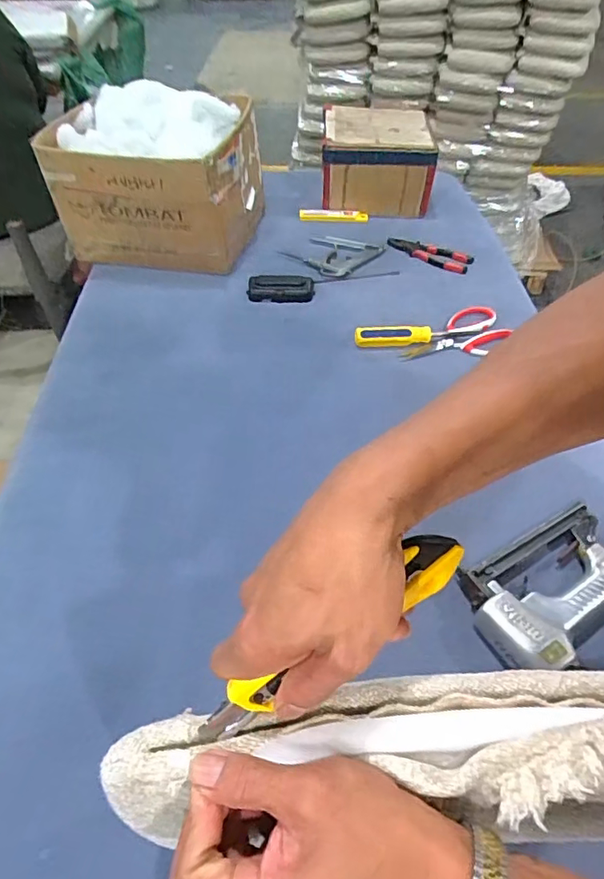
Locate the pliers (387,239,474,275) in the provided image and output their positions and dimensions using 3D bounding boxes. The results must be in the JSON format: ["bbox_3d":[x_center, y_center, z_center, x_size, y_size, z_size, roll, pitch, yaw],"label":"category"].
[{"bbox_3d":[0.232,-0.339,0.945,0.151,0.017,0.054,21,53,17],"label":"pliers"}]

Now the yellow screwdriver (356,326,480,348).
[{"bbox_3d":[0.171,-0.158,0.784,0.182,0.028,0.021,-6,51,-6],"label":"yellow screwdriver"}]

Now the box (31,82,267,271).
[{"bbox_3d":[-0.246,-0.446,0.883,0.293,0.227,0.217,13,51,9],"label":"box"}]

